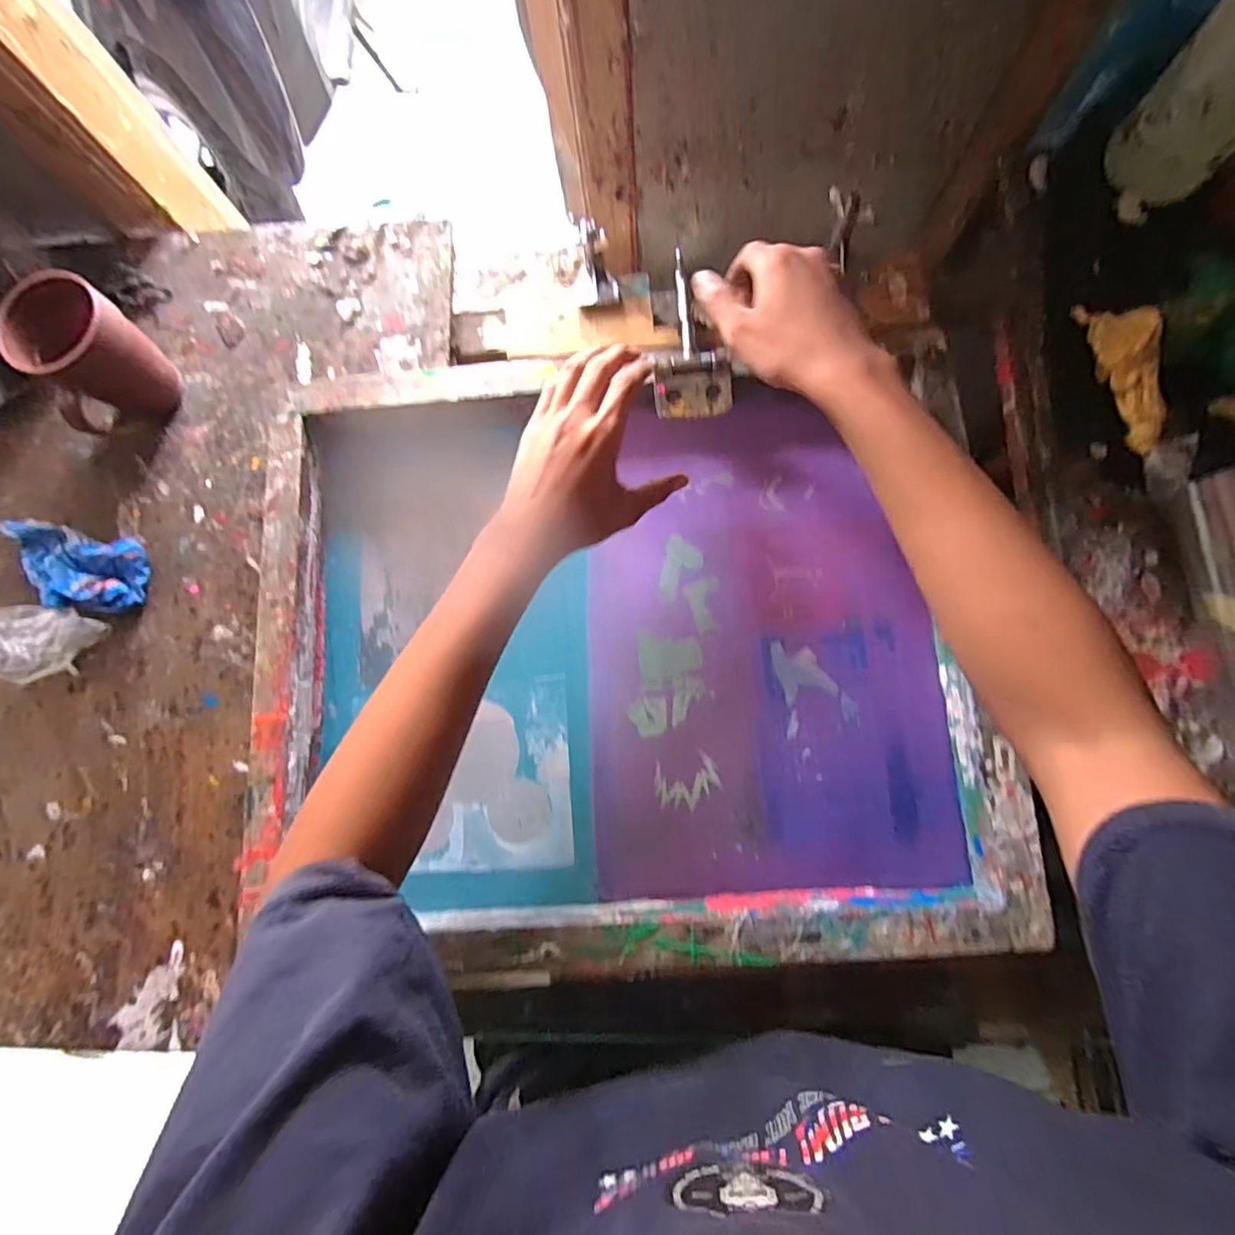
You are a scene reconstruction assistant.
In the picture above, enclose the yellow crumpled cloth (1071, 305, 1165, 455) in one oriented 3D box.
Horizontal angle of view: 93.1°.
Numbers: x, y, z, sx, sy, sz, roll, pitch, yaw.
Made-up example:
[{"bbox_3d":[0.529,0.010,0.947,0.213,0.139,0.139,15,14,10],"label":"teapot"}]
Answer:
[{"bbox_3d":[0.406,-0.195,0.460,0.039,0.034,0.130,-9,81,3],"label":"yellow crumpled cloth"}]

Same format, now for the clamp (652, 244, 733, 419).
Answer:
[{"bbox_3d":[0.055,-0.218,0.457,0.058,0.025,0.119,-6,81,3],"label":"clamp"}]

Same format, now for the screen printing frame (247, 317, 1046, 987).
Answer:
[{"bbox_3d":[-0.001,0.019,0.454,0.526,0.064,0.447,-5,81,4],"label":"screen printing frame"}]

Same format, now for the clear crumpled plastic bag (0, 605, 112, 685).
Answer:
[{"bbox_3d":[-0.474,0.022,0.478,0.079,0.055,0.061,4,82,5],"label":"clear crumpled plastic bag"}]

